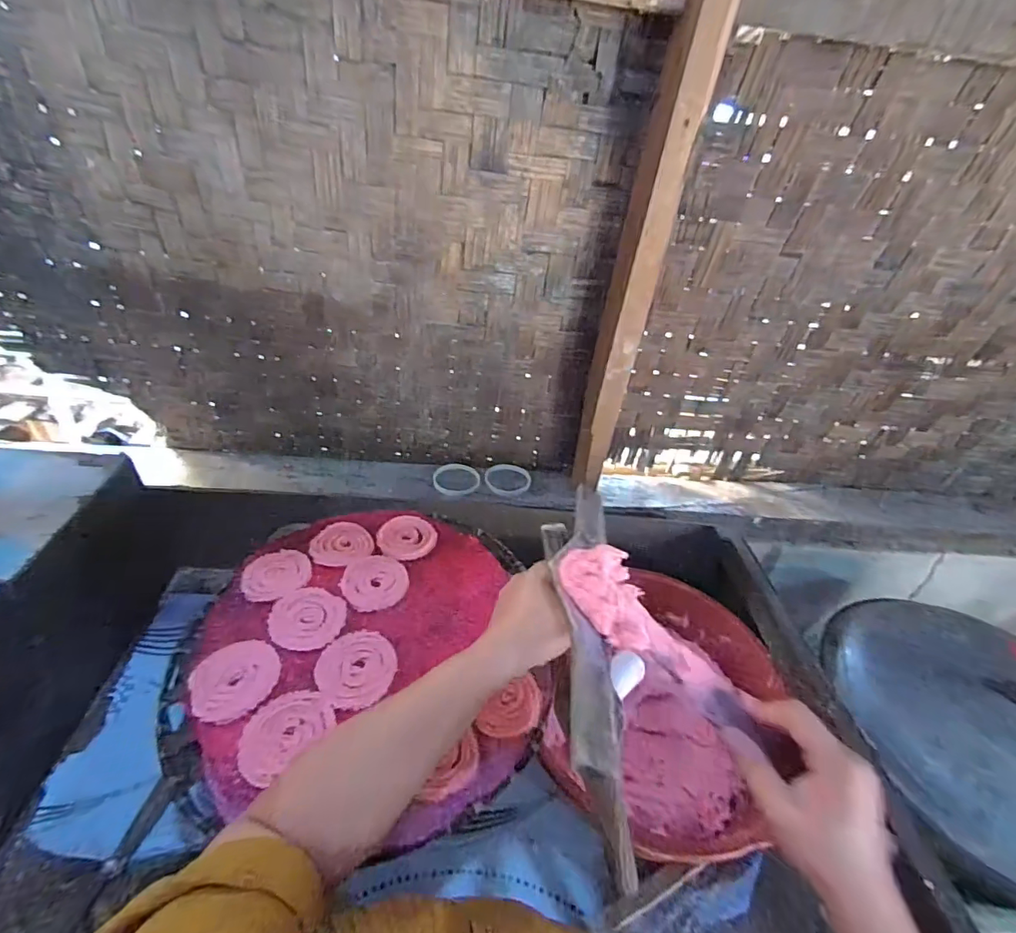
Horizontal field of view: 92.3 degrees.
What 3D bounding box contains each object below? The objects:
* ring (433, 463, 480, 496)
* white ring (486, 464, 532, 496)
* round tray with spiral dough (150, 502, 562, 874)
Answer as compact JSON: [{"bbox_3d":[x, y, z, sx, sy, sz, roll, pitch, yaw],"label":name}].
[{"bbox_3d":[-0.101,0.024,0.952,0.084,0.015,0.091,5,38,-4],"label":"ring"},{"bbox_3d":[0.000,0.027,0.972,0.090,0.017,0.090,5,38,-4],"label":"white ring"},{"bbox_3d":[-0.144,0.185,0.550,0.371,0.023,0.371,5,38,-4],"label":"round tray with spiral dough"}]

